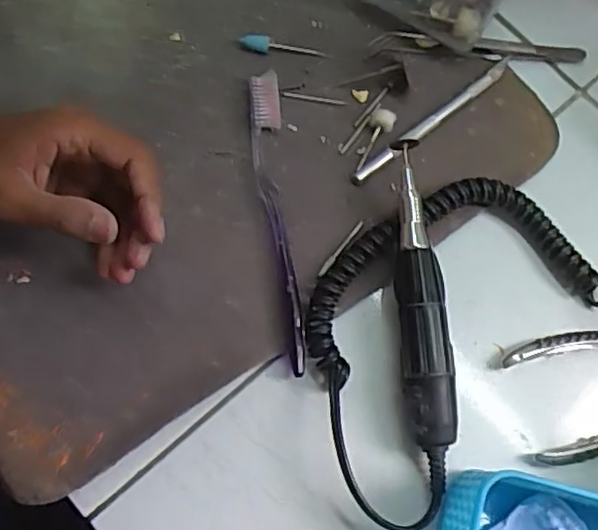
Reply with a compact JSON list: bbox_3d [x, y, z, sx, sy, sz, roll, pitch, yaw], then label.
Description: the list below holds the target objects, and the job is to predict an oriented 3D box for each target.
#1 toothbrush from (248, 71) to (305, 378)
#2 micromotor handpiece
[{"bbox_3d":[-0.014,-0.029,0.381,0.019,0.014,0.187,-5,73,-4],"label":"toothbrush"},{"bbox_3d":[0.068,0.026,0.360,0.027,0.031,0.185,-1,73,-3],"label":"micromotor handpiece"}]

